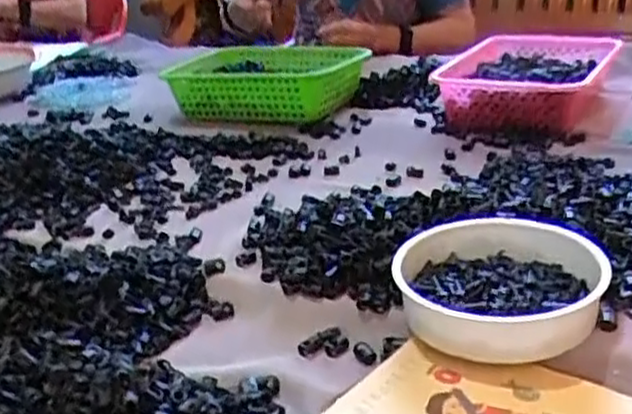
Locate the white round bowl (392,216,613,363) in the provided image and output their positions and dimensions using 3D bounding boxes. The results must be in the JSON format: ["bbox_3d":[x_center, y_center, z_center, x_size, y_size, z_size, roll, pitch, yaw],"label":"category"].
[{"bbox_3d":[0.145,0.063,0.598,0.161,0.049,0.167,-4,24,2],"label":"white round bowl"}]

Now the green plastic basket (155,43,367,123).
[{"bbox_3d":[-0.070,-0.201,1.164,0.258,0.081,0.199,7,26,26],"label":"green plastic basket"}]

